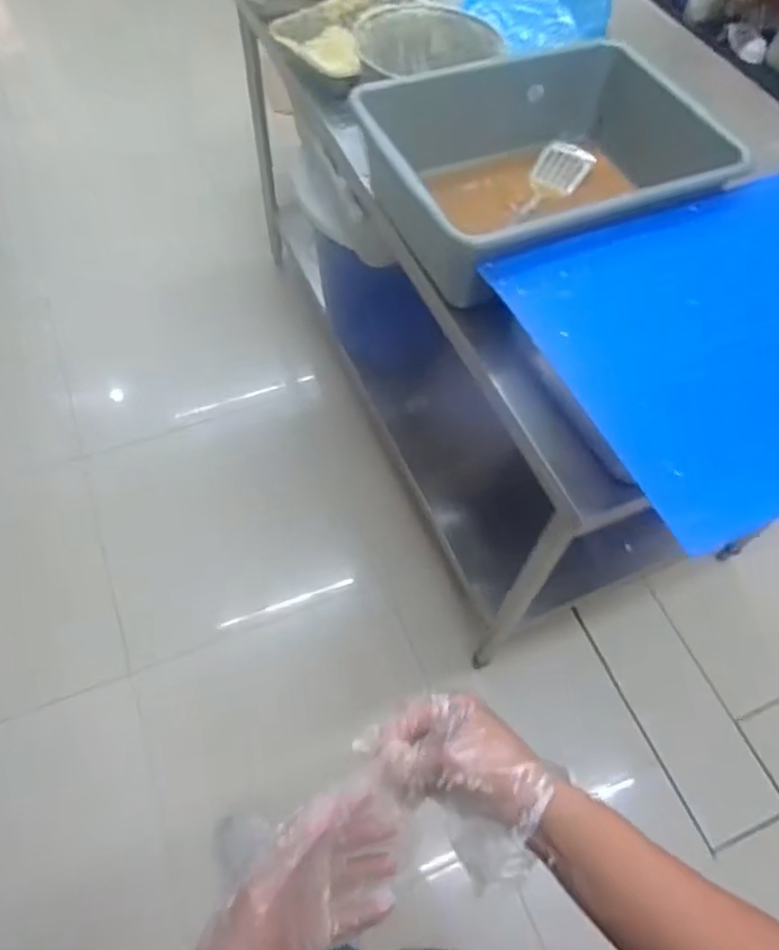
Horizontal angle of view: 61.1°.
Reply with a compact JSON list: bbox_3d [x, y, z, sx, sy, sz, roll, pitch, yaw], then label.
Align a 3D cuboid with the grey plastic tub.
[{"bbox_3d":[0.213,-0.435,0.952,0.485,0.173,0.353,-22,63,-16],"label":"grey plastic tub"}]

